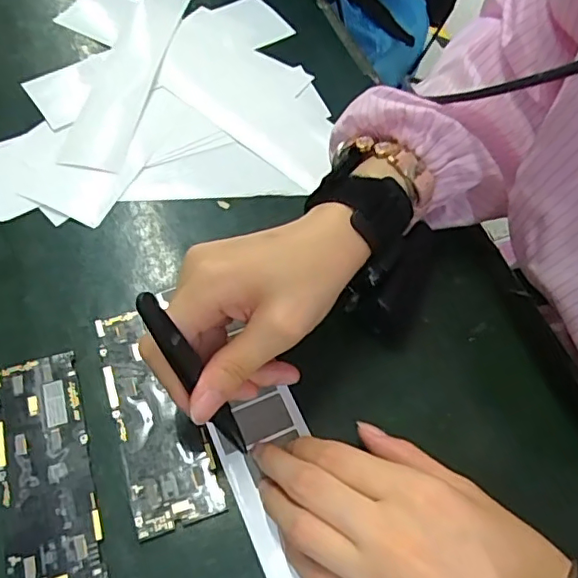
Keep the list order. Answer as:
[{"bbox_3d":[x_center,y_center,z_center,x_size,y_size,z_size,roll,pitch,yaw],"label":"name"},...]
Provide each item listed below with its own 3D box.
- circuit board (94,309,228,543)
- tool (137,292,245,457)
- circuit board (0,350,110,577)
[{"bbox_3d":[-0.073,0.065,0.302,0.044,0.004,0.124,-17,62,-12],"label":"circuit board"},{"bbox_3d":[-0.043,0.042,0.261,0.012,0.113,0.012,22,58,37],"label":"tool"},{"bbox_3d":[-0.124,0.091,0.282,0.044,0.004,0.124,-15,61,-11],"label":"circuit board"}]

